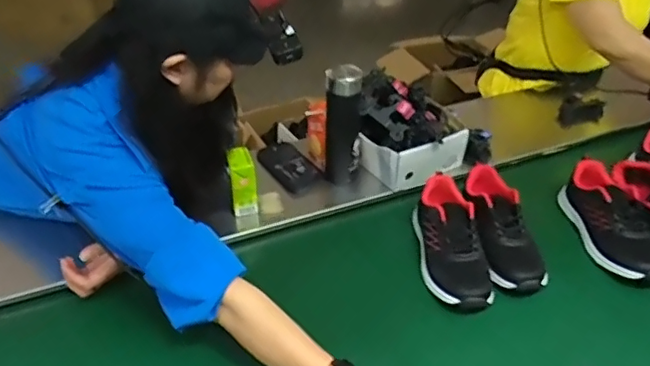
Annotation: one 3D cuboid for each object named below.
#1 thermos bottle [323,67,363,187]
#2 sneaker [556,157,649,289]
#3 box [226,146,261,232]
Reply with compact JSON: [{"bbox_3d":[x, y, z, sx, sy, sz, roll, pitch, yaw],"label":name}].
[{"bbox_3d":[0.031,-0.115,1.051,0.068,0.218,0.064,1,38,1],"label":"thermos bottle"},{"bbox_3d":[0.503,0.066,0.987,0.100,0.093,0.250,-2,38,-3],"label":"sneaker"},{"bbox_3d":[-0.146,0.011,1.007,0.042,0.138,0.067,-8,39,-11],"label":"box"}]

